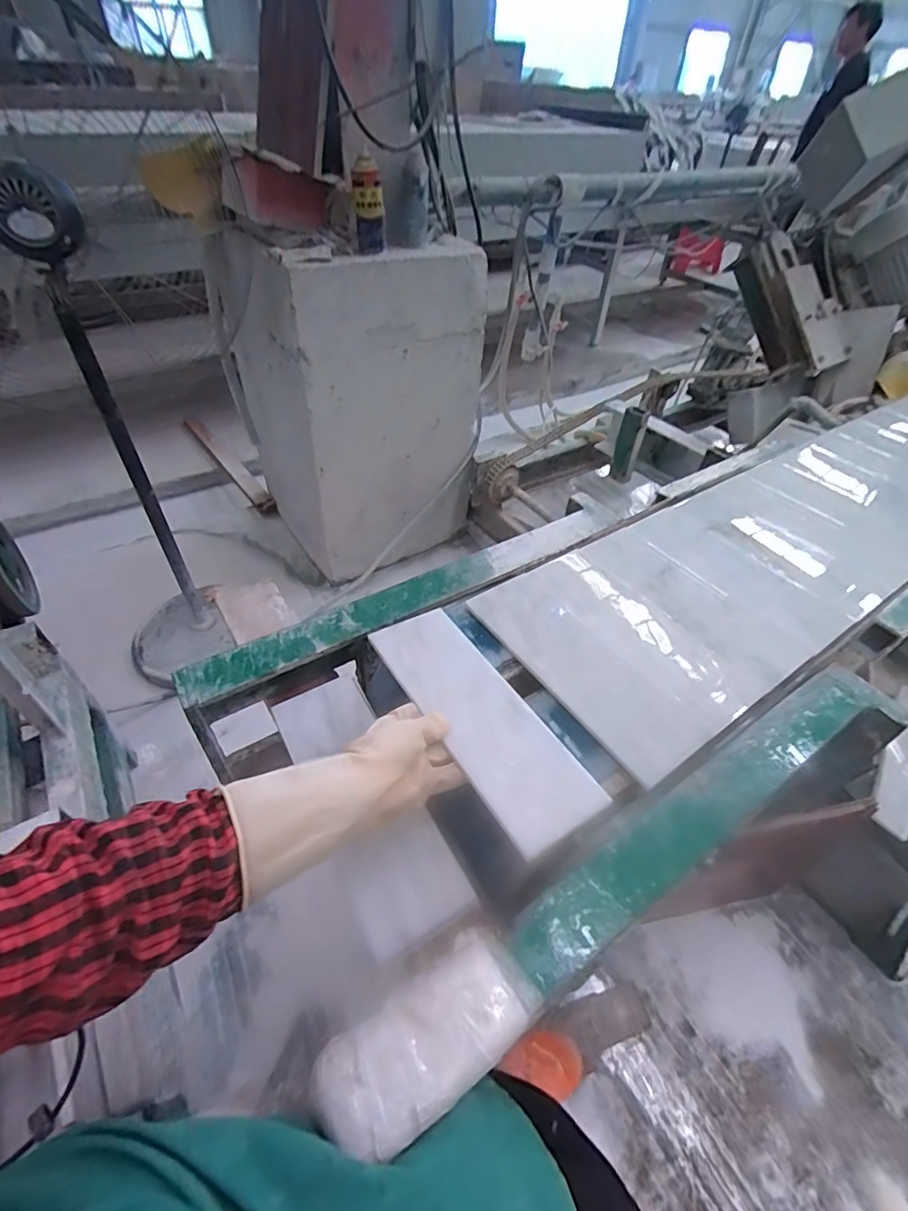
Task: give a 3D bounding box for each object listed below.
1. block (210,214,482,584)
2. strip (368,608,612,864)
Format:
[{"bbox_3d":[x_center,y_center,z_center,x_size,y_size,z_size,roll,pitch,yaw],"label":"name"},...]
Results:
[{"bbox_3d":[-0.261,-0.579,1.609,0.637,0.885,0.378,-21,51,-22],"label":"block"},{"bbox_3d":[0.024,0.115,0.562,0.103,0.018,0.297,-26,56,-25],"label":"strip"}]

